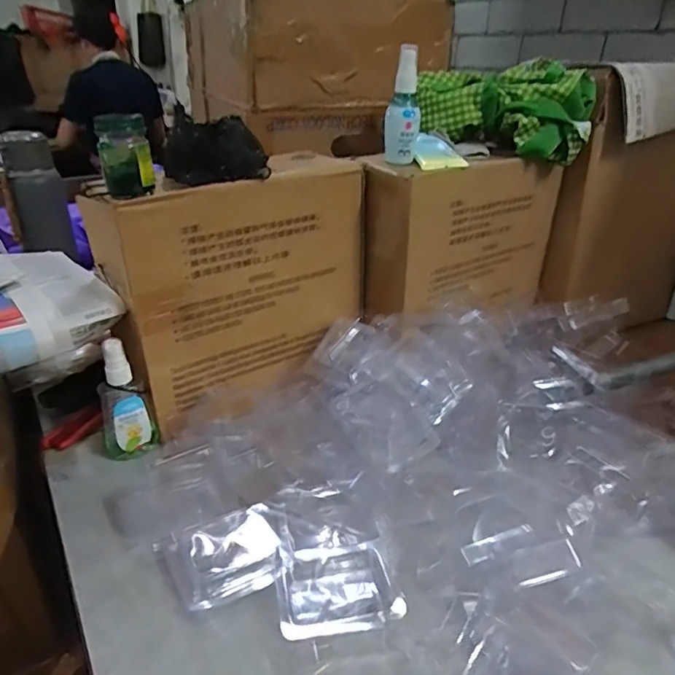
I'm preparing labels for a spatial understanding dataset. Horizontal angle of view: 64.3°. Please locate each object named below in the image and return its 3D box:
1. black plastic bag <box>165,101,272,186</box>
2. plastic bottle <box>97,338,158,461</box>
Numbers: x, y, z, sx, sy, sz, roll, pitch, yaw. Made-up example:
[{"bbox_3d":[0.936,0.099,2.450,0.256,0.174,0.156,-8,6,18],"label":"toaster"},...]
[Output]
[{"bbox_3d":[-0.121,-0.187,0.532,0.086,0.059,0.067,-22,35,-35],"label":"black plastic bag"},{"bbox_3d":[-0.218,0.062,0.545,0.048,0.132,0.028,-13,33,-25],"label":"plastic bottle"}]

